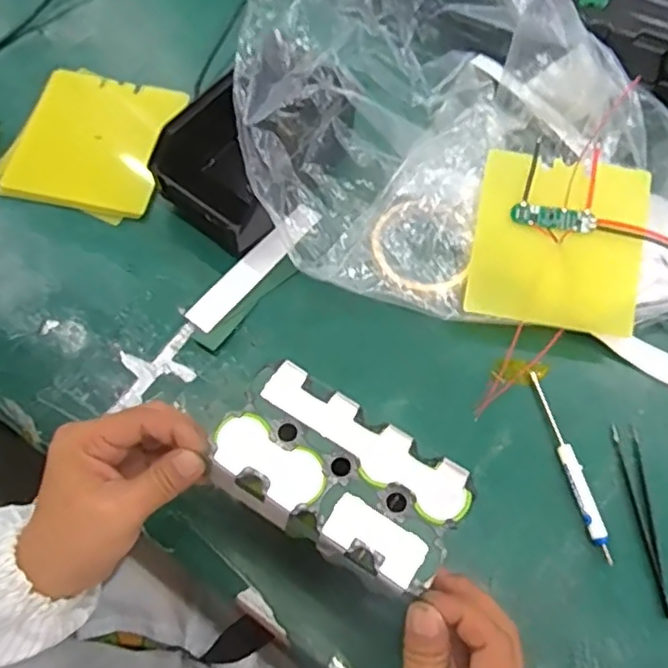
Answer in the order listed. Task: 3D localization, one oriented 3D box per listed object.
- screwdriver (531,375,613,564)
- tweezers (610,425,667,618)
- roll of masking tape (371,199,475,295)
[{"bbox_3d":[0.180,0.098,0.482,0.013,0.010,0.146,-12,68,-5],"label":"screwdriver"},{"bbox_3d":[0.229,0.135,0.474,0.021,0.008,0.135,1,67,0],"label":"tweezers"},{"bbox_3d":[0.066,-0.065,0.518,0.066,0.018,0.083,-41,95,-10],"label":"roll of masking tape"}]

